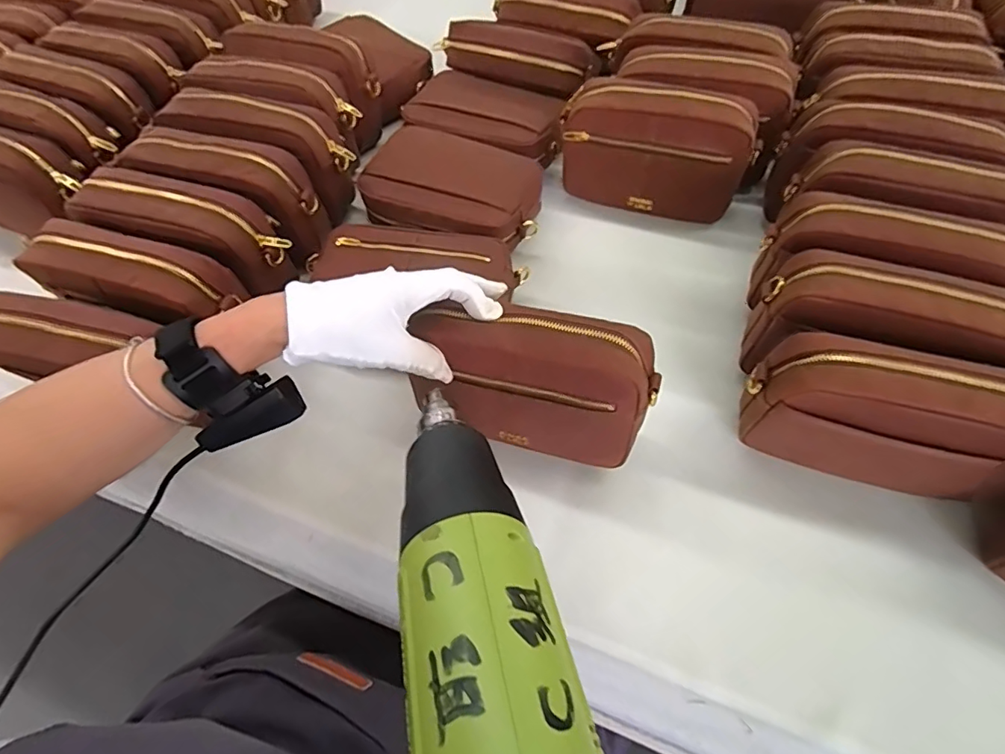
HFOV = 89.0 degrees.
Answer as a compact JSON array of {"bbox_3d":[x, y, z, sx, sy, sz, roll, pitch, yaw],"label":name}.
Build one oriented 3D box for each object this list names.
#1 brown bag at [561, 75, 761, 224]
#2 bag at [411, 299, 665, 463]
[{"bbox_3d":[0.166,-0.252,0.562,0.198,0.119,0.068,16,62,12],"label":"brown bag"},{"bbox_3d":[0.024,0.002,0.401,0.176,0.112,0.068,11,61,9],"label":"bag"}]

